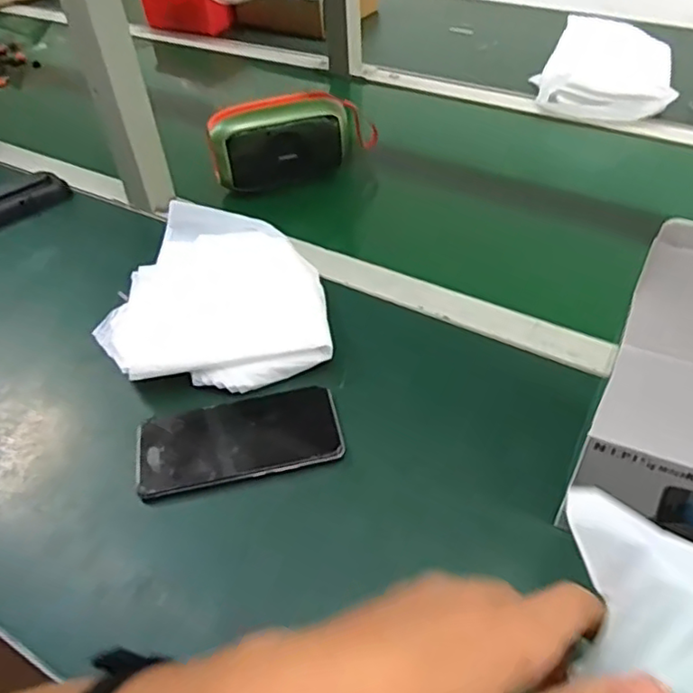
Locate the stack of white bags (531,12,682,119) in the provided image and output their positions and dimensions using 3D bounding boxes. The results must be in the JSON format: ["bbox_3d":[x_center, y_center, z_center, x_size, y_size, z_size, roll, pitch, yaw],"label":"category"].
[{"bbox_3d":[0.391,-0.432,0.933,0.186,0.046,0.307,12,47,15],"label":"stack of white bags"}]

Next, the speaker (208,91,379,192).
[{"bbox_3d":[-0.063,-0.247,0.727,0.190,0.083,0.068,-13,46,-10],"label":"speaker"}]

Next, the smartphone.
[{"bbox_3d":[-0.084,0.072,0.483,0.154,0.011,0.073,-11,45,-7],"label":"smartphone"}]

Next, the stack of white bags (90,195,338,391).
[{"bbox_3d":[-0.124,-0.047,0.571,0.207,0.042,0.201,-7,45,-4],"label":"stack of white bags"}]

